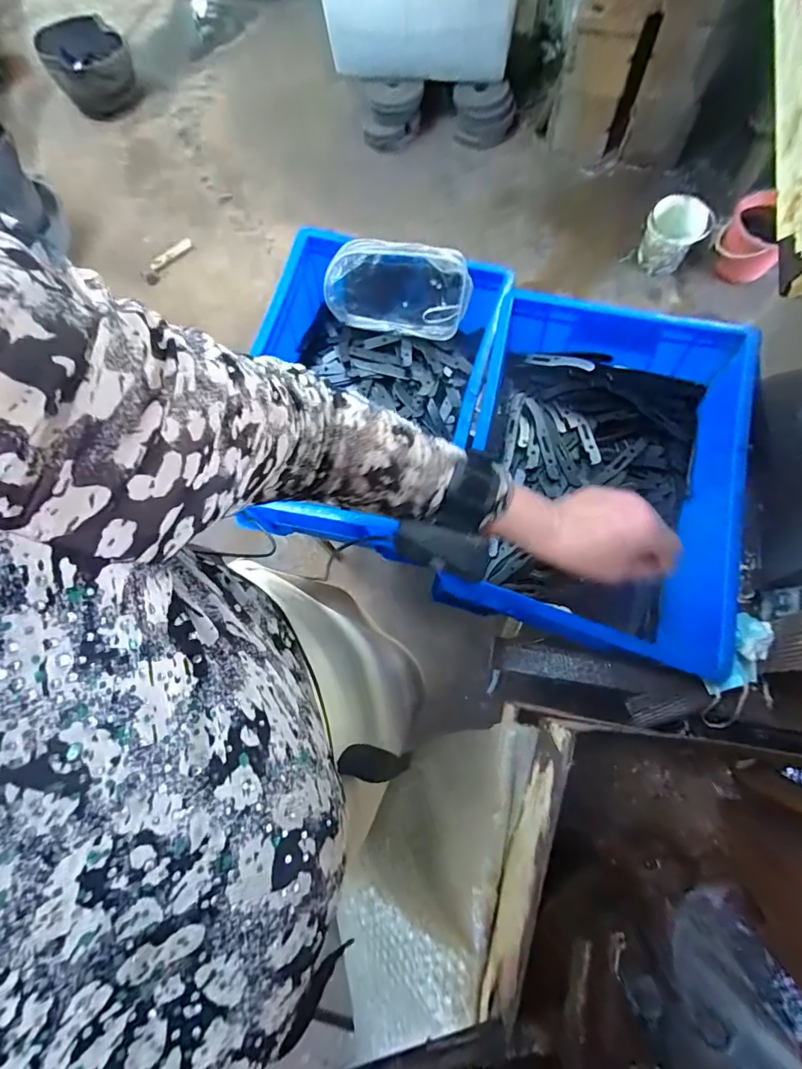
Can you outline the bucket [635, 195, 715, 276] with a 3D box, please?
[{"bbox_3d":[0.902,-0.991,1.465,0.170,0.187,0.180,0,64,-1],"label":"bucket"}]

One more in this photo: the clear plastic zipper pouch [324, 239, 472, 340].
[{"bbox_3d":[-0.004,-0.340,0.628,0.195,0.123,0.041,8,64,3],"label":"clear plastic zipper pouch"}]

